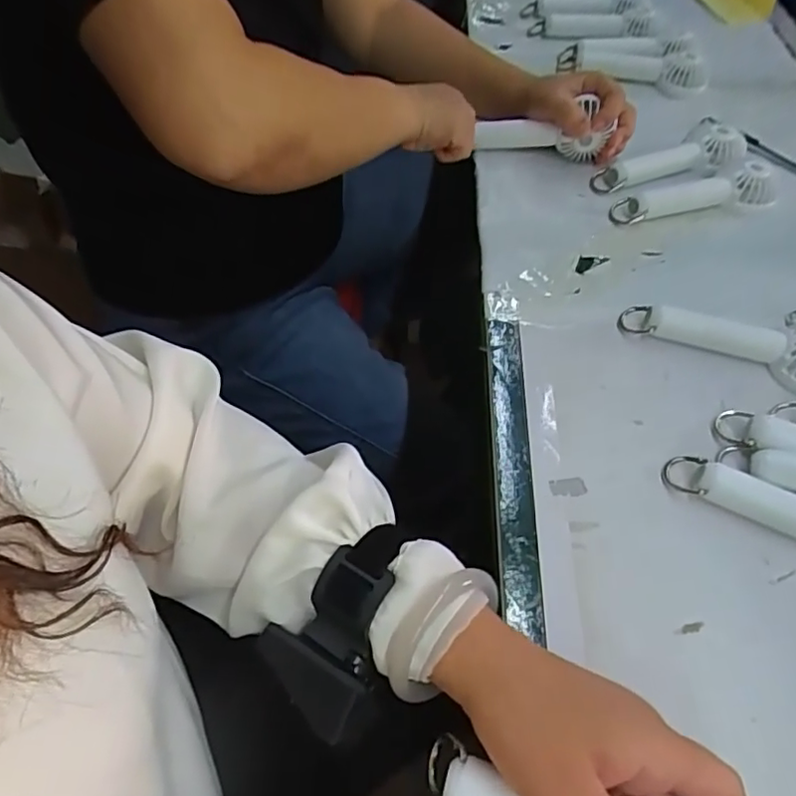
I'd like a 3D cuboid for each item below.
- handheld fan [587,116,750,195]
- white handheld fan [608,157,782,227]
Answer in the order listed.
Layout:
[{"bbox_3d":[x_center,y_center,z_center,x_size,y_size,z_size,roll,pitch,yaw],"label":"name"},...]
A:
[{"bbox_3d":[0.267,-0.225,0.560,0.165,0.031,0.052,-18,58,-14],"label":"handheld fan"},{"bbox_3d":[0.277,-0.185,0.533,0.162,0.027,0.047,-13,57,-11],"label":"white handheld fan"}]

